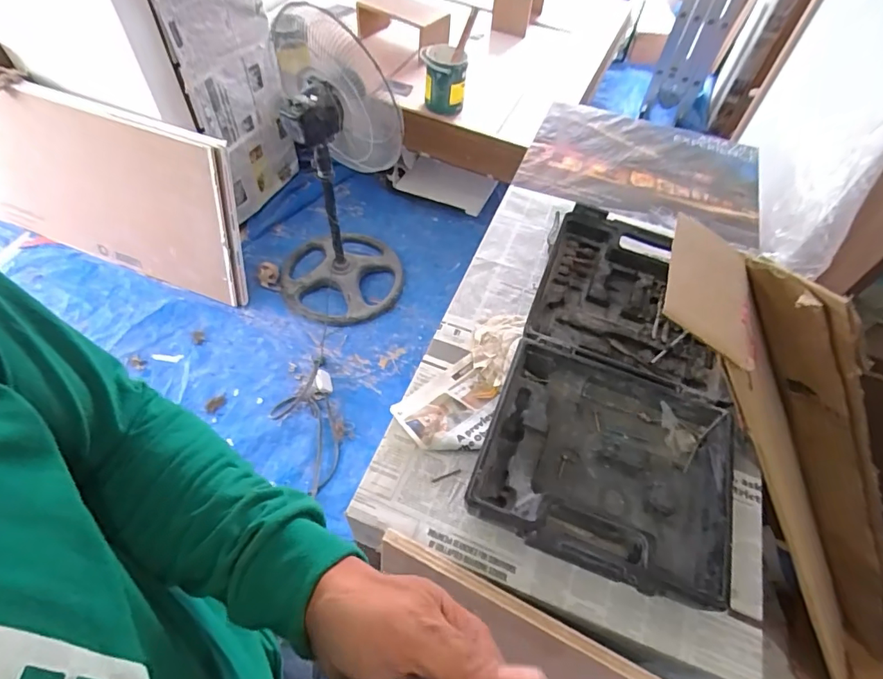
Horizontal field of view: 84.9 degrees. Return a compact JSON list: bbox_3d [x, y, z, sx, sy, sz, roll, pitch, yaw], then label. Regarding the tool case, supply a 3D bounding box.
[{"bbox_3d":[0.288,0.066,0.788,0.337,0.101,0.609,18,55,9],"label":"tool case"}]

